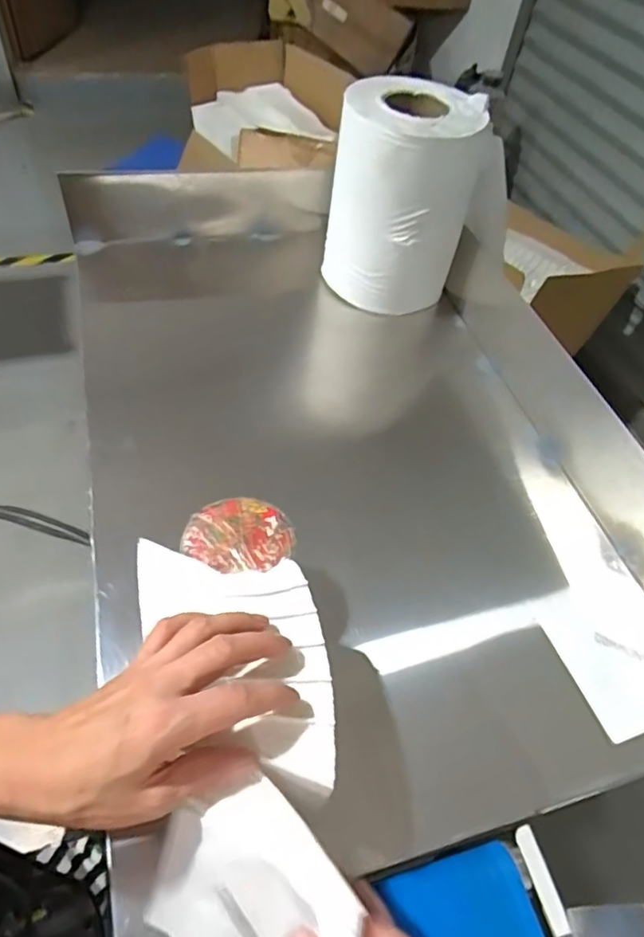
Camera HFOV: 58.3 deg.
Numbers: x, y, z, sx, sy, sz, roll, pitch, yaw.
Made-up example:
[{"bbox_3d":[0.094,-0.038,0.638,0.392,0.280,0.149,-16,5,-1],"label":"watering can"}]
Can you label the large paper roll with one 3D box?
[{"bbox_3d":[0.096,-0.342,0.749,0.172,0.230,0.145,13,51,3],"label":"large paper roll"}]

